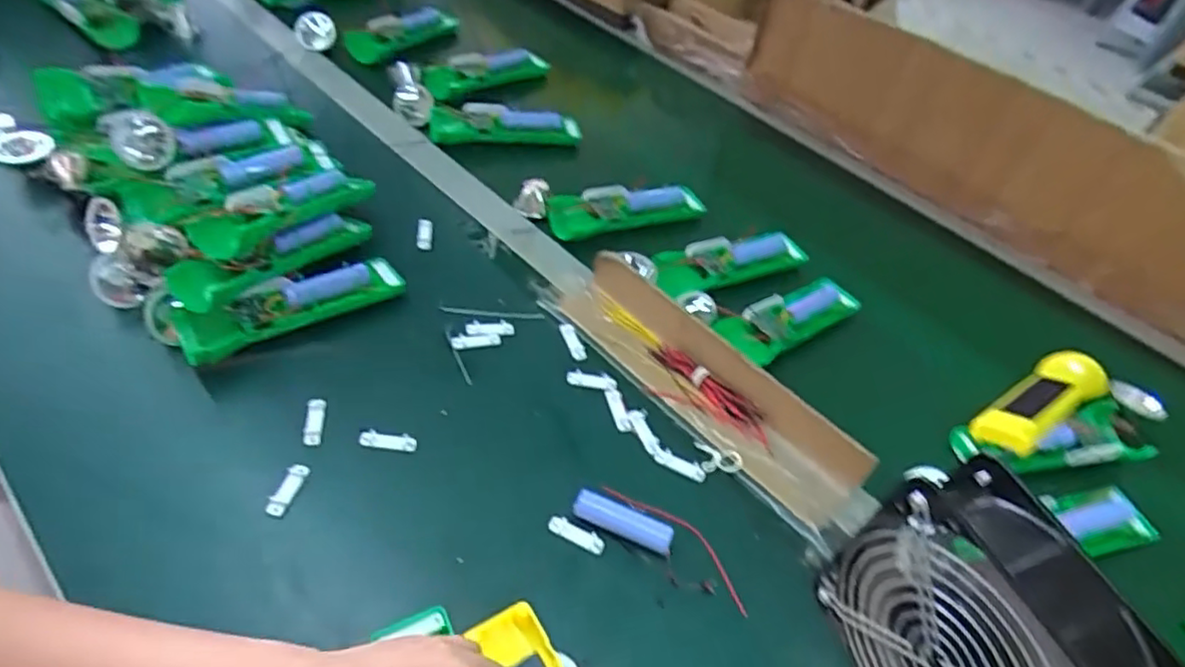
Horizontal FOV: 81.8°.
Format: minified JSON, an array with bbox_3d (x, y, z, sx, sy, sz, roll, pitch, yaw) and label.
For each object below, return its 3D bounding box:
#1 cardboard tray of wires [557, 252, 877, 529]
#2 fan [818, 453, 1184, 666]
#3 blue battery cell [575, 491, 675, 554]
[{"bbox_3d":[0.082,0.031,0.539,0.056,0.038,0.277,-31,59,-31],"label":"cardboard tray of wires"},{"bbox_3d":[0.205,0.166,0.361,0.068,0.144,0.152,-12,50,-18],"label":"fan"},{"bbox_3d":[0.020,0.126,0.458,0.067,0.018,0.018,22,48,12],"label":"blue battery cell"}]

